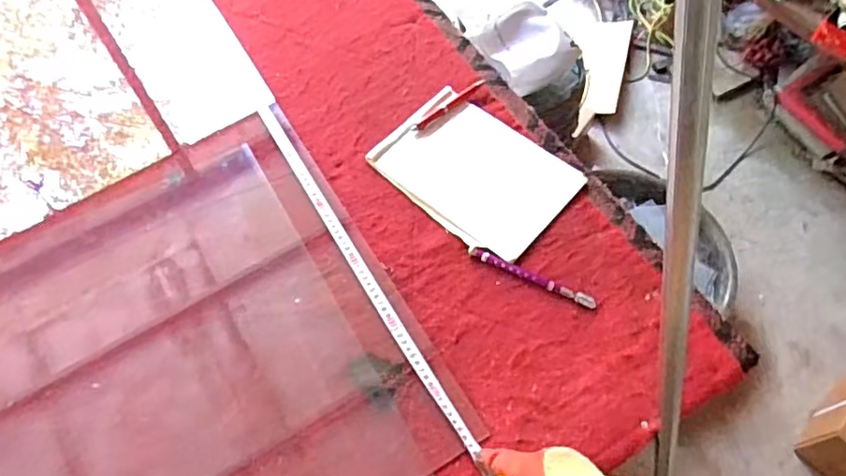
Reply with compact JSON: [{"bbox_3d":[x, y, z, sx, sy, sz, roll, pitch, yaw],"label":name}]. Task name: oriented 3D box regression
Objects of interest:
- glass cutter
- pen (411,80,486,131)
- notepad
[{"bbox_3d":[0.139,0.049,0.738,0.157,0.013,0.013,25,63,13],"label":"glass cutter"},{"bbox_3d":[0.040,-0.197,0.876,0.142,0.007,0.014,-37,68,-20],"label":"pen"},{"bbox_3d":[0.073,-0.097,0.824,0.257,0.018,0.188,40,67,20],"label":"notepad"}]

